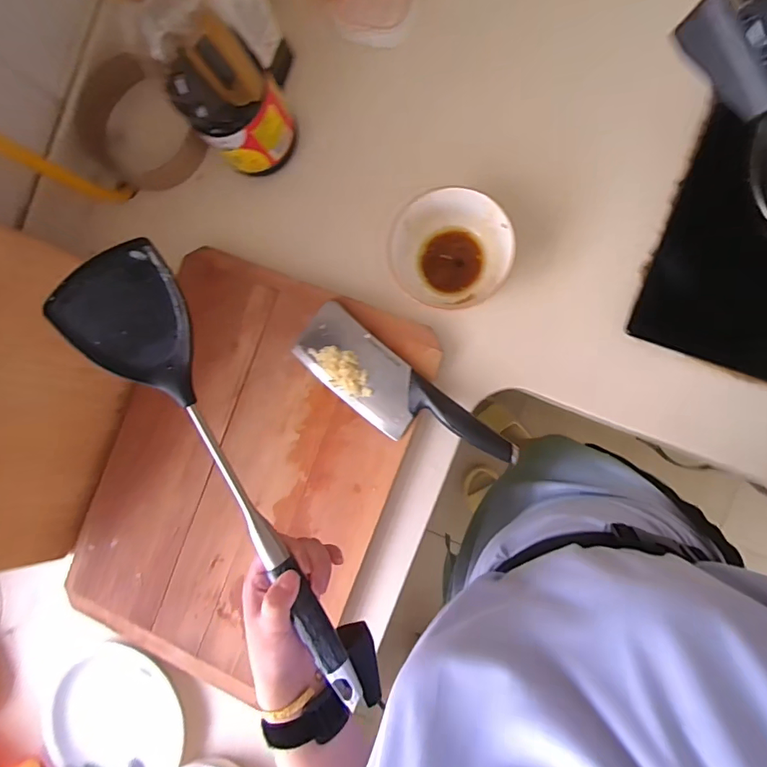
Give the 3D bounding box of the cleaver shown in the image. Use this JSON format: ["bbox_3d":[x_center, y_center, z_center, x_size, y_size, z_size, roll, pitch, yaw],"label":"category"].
[{"bbox_3d":[0.015,0.017,0.519,0.260,0.022,0.080,39,95,8],"label":"cleaver"}]

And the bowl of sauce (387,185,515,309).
[{"bbox_3d":[0.075,-0.142,0.520,0.126,0.081,0.115,0,89,9],"label":"bowl of sauce"}]

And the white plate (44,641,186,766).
[{"bbox_3d":[-0.328,0.422,0.580,0.174,0.035,0.173,0,89,9],"label":"white plate"}]

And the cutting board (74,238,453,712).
[{"bbox_3d":[-0.163,0.105,0.554,0.338,0.022,0.464,22,92,9],"label":"cutting board"}]

